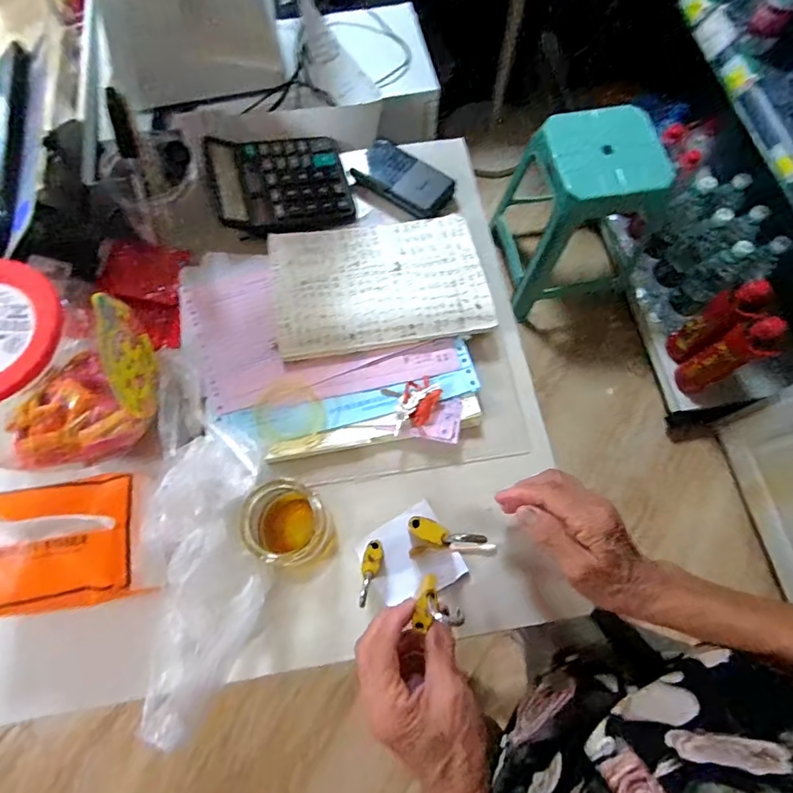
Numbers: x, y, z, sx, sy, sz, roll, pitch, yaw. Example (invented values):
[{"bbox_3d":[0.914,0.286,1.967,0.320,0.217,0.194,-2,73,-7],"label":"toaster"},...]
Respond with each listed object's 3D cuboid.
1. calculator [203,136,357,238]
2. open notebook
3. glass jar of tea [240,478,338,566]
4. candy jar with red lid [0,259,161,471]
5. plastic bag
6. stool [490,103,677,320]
[{"bbox_3d":[-0.122,-0.227,0.513,0.140,0.048,0.125,-14,71,-5],"label":"calculator"},{"bbox_3d":[-0.016,-0.114,0.466,0.198,0.023,0.138,-10,71,-4],"label":"open notebook"},{"bbox_3d":[-0.082,0.100,0.377,0.055,0.067,0.060,0,70,0],"label":"glass jar of tea"},{"bbox_3d":[-0.260,-0.027,0.358,0.128,0.120,0.130,0,70,0],"label":"candy jar with red lid"},{"bbox_3d":[-0.141,0.133,0.362,0.096,0.056,0.218,3,83,0],"label":"plastic bag"},{"bbox_3d":[0.483,-0.476,1.265,0.341,0.397,0.330,-8,70,-3],"label":"stool"}]

